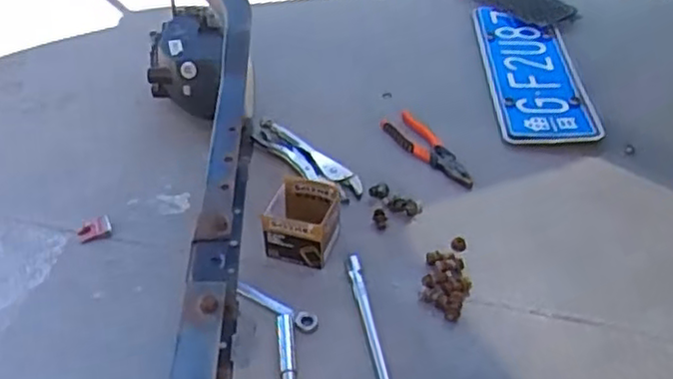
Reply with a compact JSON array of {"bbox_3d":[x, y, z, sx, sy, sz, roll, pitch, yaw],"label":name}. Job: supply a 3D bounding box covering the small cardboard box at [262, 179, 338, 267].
[{"bbox_3d":[-0.045,0.045,0.929,0.091,0.076,0.097,10,42,8],"label":"small cardboard box"}]

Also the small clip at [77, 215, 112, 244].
[{"bbox_3d":[-0.338,0.055,0.958,0.046,0.016,0.034,-19,47,-19],"label":"small clip"}]

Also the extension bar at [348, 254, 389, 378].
[{"bbox_3d":[0.045,0.178,0.821,0.019,0.017,0.247,-7,43,-10],"label":"extension bar"}]

